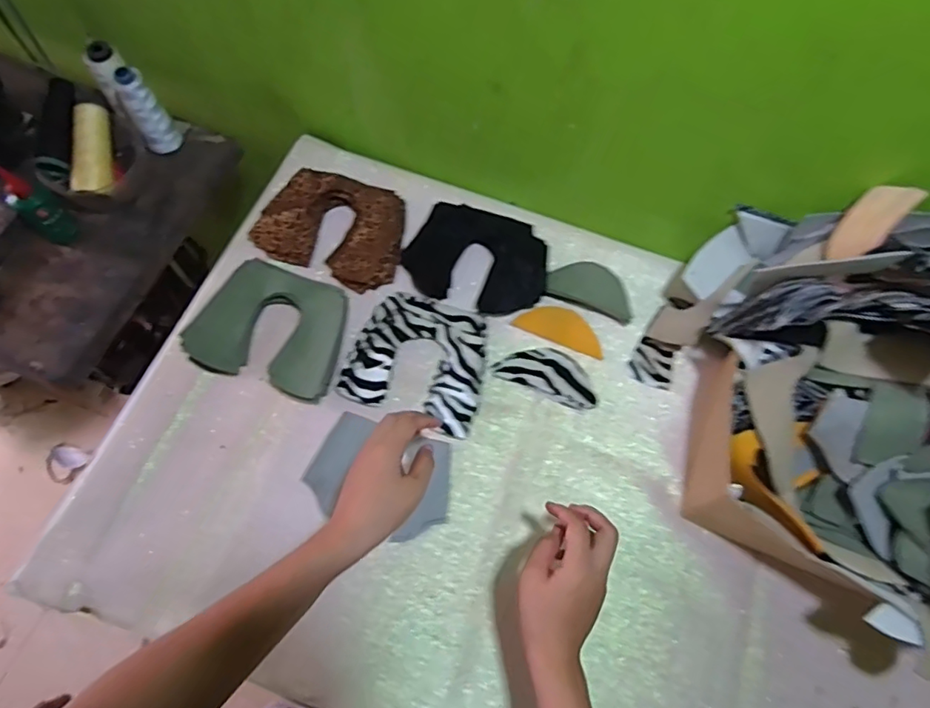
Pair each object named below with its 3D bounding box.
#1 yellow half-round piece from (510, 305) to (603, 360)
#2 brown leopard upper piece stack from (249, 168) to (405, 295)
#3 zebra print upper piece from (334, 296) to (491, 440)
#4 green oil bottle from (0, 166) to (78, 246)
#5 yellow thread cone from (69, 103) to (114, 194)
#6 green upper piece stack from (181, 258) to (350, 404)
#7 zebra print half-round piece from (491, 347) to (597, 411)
[{"bbox_3d":[0.116,-0.033,0.674,0.107,0.005,0.047,22,68,7],"label":"yellow half-round piece"},{"bbox_3d":[-0.159,-0.162,0.695,0.171,0.024,0.137,19,68,5],"label":"brown leopard upper piece stack"},{"bbox_3d":[-0.047,0.005,0.639,0.151,0.017,0.148,21,71,8],"label":"zebra print upper piece"},{"bbox_3d":[-0.499,-0.168,0.660,0.031,0.098,0.044,37,72,14],"label":"green oil bottle"},{"bbox_3d":[-0.456,-0.255,0.686,0.038,0.043,0.116,-3,82,-1],"label":"yellow thread cone"},{"bbox_3d":[-0.214,-0.033,0.630,0.162,0.037,0.137,18,68,5],"label":"green upper piece stack"},{"bbox_3d":[0.098,0.021,0.644,0.116,0.005,0.057,22,68,7],"label":"zebra print half-round piece"}]

